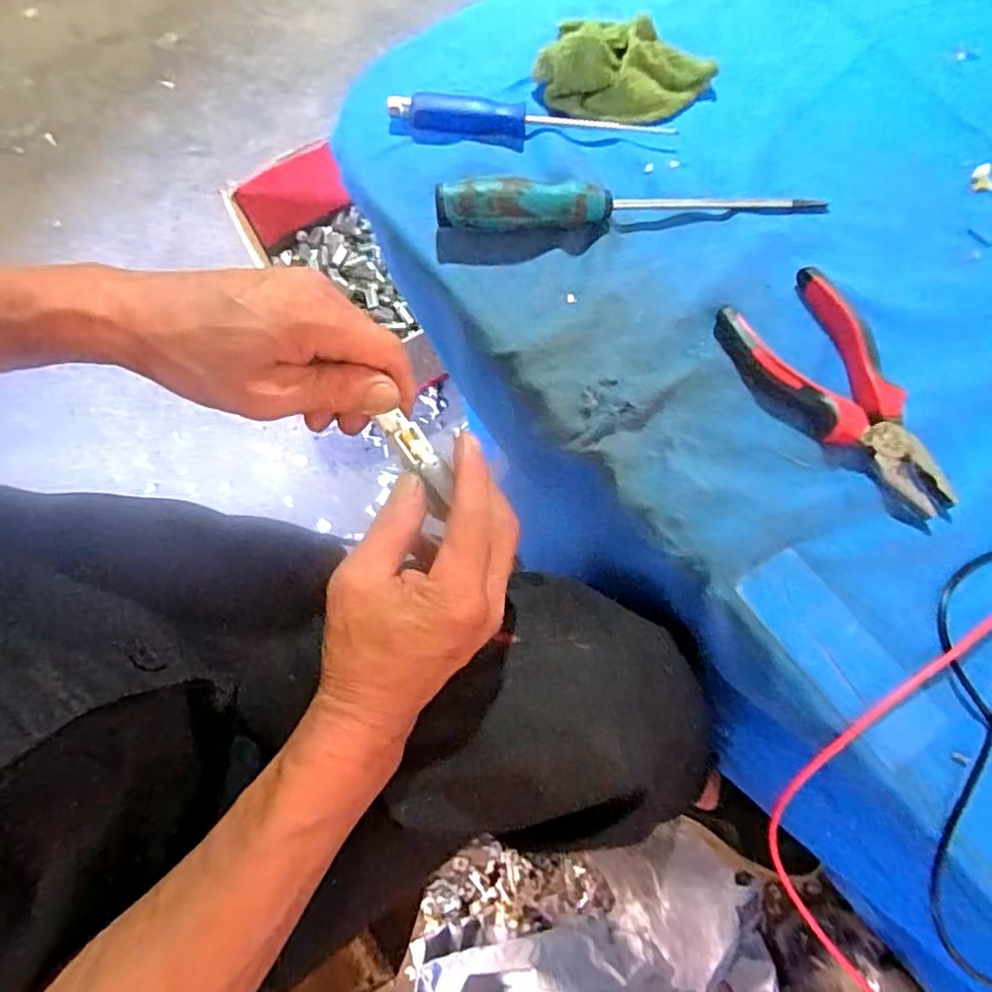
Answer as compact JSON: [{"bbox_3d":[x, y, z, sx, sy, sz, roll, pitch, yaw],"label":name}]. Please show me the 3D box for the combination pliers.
[{"bbox_3d":[0.199,-0.057,0.361,0.074,0.017,0.153,-27,74,-9],"label":"combination pliers"}]

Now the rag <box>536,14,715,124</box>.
[{"bbox_3d":[0.088,-0.291,0.426,0.114,0.035,0.072,19,73,6],"label":"rag"}]

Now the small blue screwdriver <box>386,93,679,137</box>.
[{"bbox_3d":[0.023,-0.252,0.422,0.188,0.015,0.020,5,72,1],"label":"small blue screwdriver"}]

